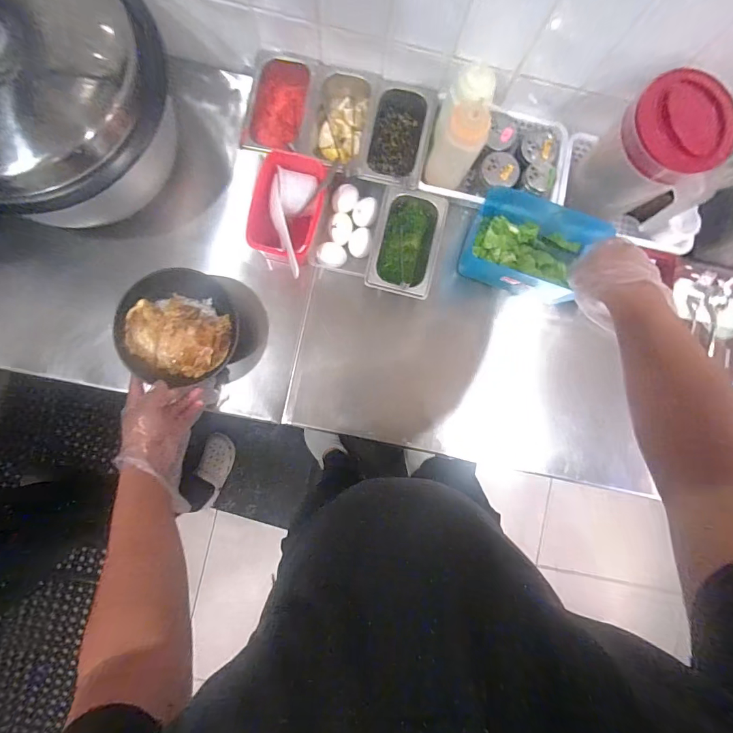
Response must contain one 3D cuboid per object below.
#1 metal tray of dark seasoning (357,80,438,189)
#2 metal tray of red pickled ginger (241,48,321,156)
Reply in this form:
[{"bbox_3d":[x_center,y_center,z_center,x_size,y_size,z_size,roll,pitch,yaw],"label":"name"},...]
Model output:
[{"bbox_3d":[0.051,-0.386,0.666,0.104,0.073,0.184,12,86,-3],"label":"metal tray of dark seasoning"},{"bbox_3d":[-0.141,-0.430,0.654,0.107,0.068,0.181,9,86,-3],"label":"metal tray of red pickled ginger"}]

